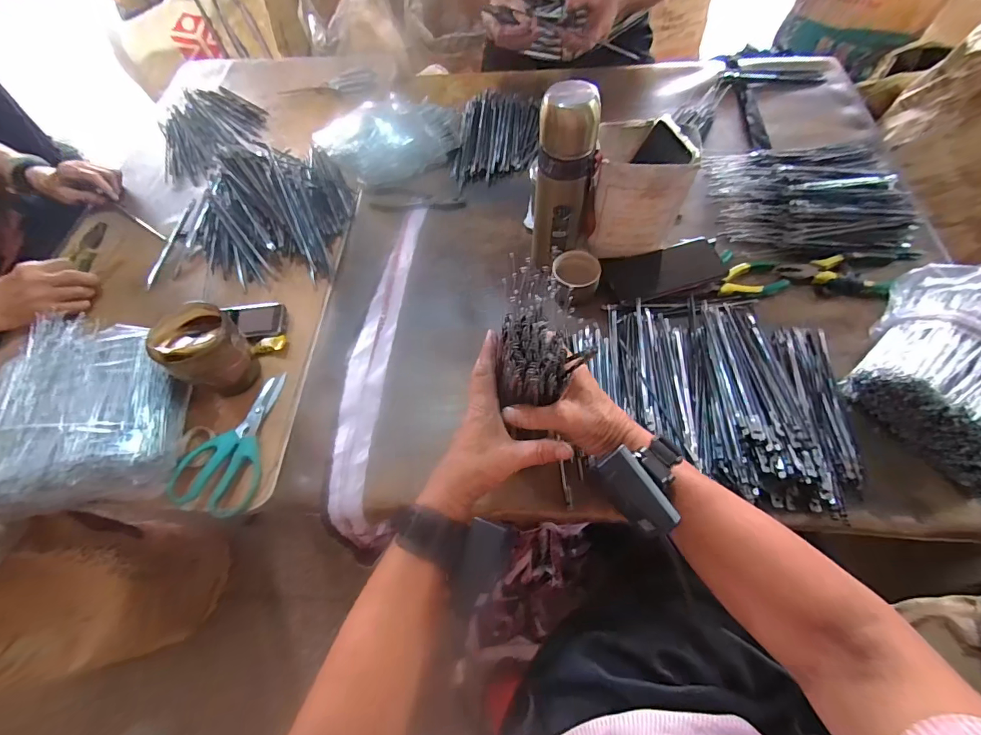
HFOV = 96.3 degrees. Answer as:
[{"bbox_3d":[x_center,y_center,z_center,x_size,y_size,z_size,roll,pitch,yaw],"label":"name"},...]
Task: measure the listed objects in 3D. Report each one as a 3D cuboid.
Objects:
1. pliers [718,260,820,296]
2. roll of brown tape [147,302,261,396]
[{"bbox_3d":[0.384,-0.128,0.614,0.139,0.011,0.055,-6,61,0],"label":"pliers"},{"bbox_3d":[-0.351,-0.018,0.556,0.097,0.117,0.085,38,70,21],"label":"roll of brown tape"}]

